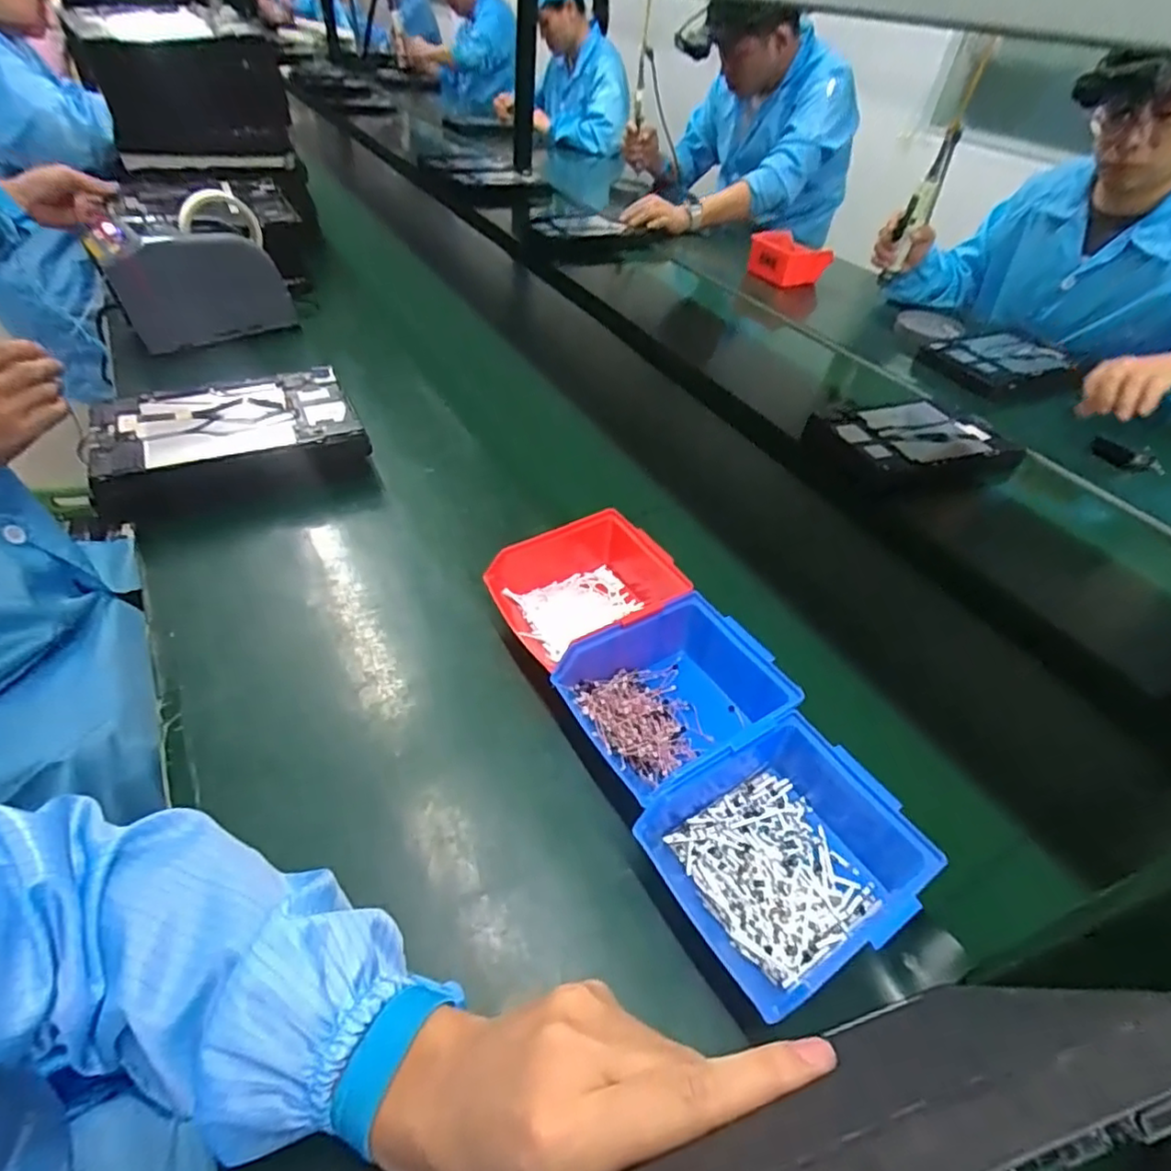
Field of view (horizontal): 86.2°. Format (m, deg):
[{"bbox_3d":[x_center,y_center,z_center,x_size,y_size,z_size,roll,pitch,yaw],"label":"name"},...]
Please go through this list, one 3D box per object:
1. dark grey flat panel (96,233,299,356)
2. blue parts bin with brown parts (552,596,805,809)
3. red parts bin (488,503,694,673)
[{"bbox_3d":[-0.527,-0.400,0.853,0.210,0.138,0.024,-12,53,-3],"label":"dark grey flat panel"},{"bbox_3d":[0.066,0.081,0.457,0.143,0.060,0.126,-22,51,-27],"label":"blue parts bin with brown parts"},{"bbox_3d":[0.007,0.011,0.532,0.153,0.075,0.120,-15,48,-22],"label":"red parts bin"}]

